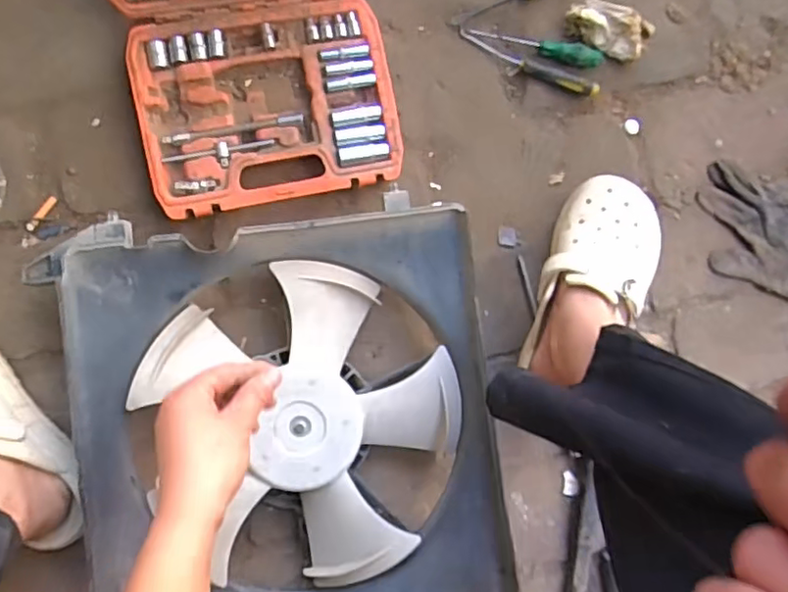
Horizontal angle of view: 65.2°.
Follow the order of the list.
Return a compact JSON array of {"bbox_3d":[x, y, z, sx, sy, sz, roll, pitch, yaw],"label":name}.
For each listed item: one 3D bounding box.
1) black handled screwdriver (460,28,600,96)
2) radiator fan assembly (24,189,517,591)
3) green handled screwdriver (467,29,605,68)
[{"bbox_3d":[0.146,-0.251,0.668,0.158,0.019,0.023,20,86,-7],"label":"black handled screwdriver"},{"bbox_3d":[-0.096,0.123,0.591,0.369,0.086,0.381,-8,89,-8],"label":"radiator fan assembly"},{"bbox_3d":[0.156,-0.270,0.668,0.147,0.025,0.025,8,87,-8],"label":"green handled screwdriver"}]

